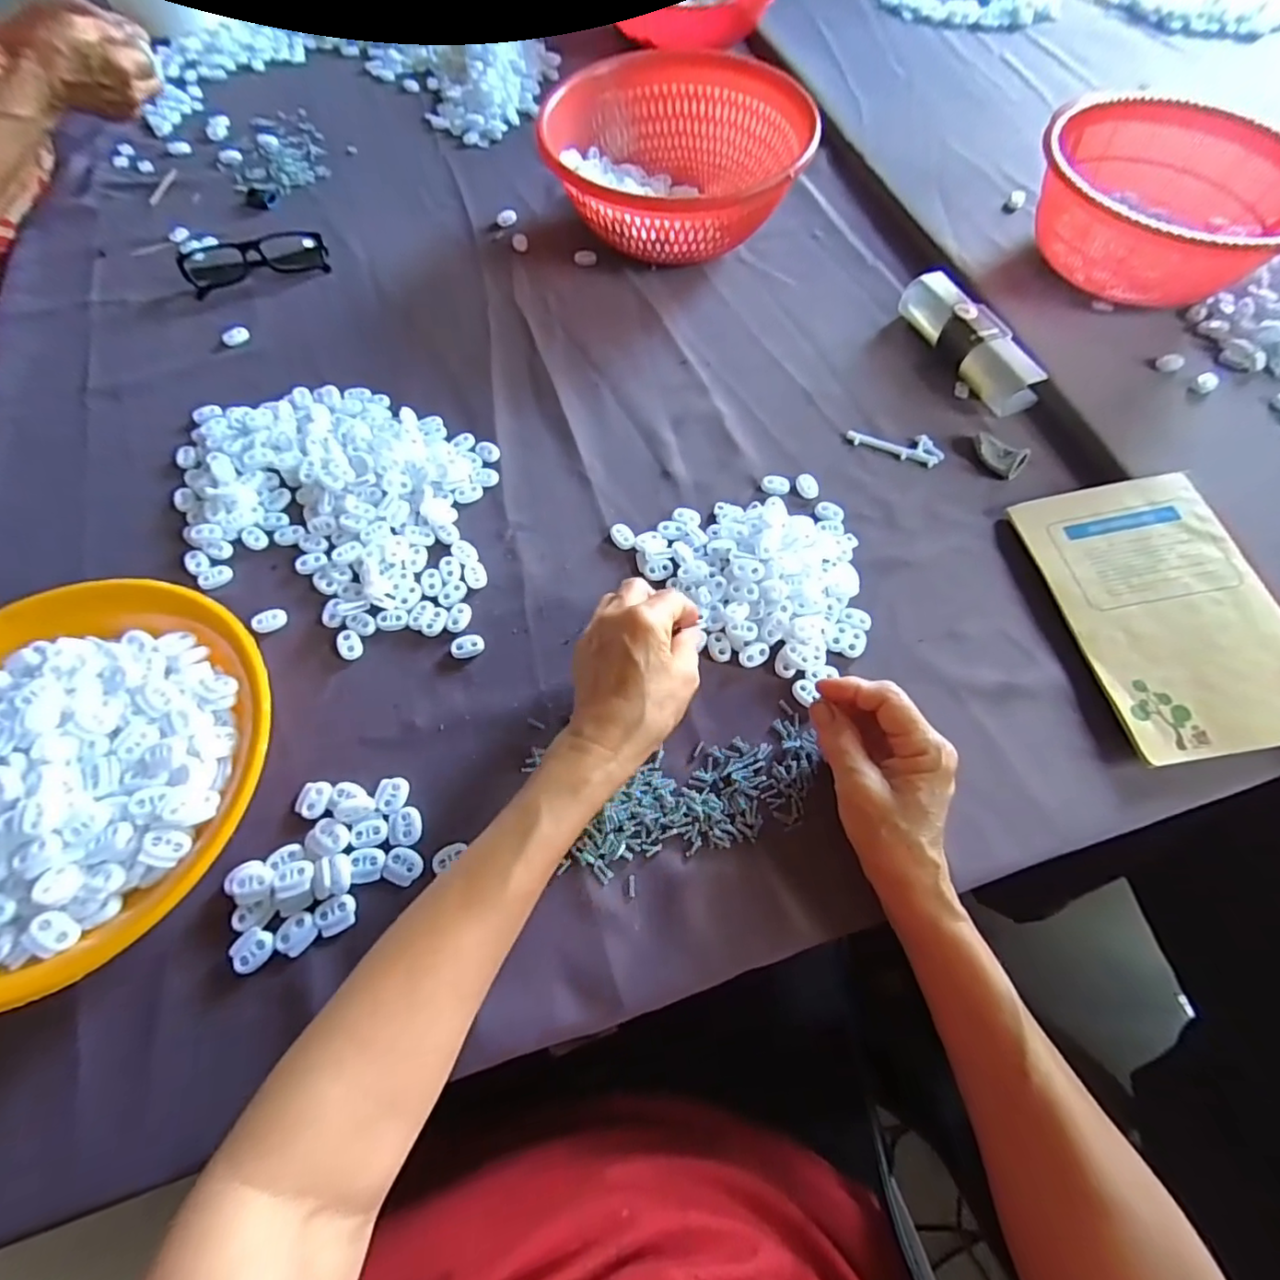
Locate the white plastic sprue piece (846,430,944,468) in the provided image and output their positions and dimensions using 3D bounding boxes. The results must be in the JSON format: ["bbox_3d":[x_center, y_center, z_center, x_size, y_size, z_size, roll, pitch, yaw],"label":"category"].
[{"bbox_3d":[0.216,-0.167,0.489,0.078,0.005,0.027,19,65,9],"label":"white plastic sprue piece"}]

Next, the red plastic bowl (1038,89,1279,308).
[{"bbox_3d":[0.465,-0.378,0.528,0.224,0.094,0.201,31,68,14],"label":"red plastic bowl"}]

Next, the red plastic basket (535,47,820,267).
[{"bbox_3d":[0.031,-0.472,0.583,0.248,0.097,0.227,-11,64,-5],"label":"red plastic basket"}]

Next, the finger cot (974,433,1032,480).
[{"bbox_3d":[0.297,-0.154,0.479,0.030,0.015,0.048,-27,67,-13],"label":"finger cot"}]

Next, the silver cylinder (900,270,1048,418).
[{"bbox_3d":[0.297,-0.271,0.523,0.047,0.036,0.162,-23,66,-11],"label":"silver cylinder"}]

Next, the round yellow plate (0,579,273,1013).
[{"bbox_3d":[-0.342,0.075,0.341,0.244,0.045,0.238,0,64,0],"label":"round yellow plate"}]

